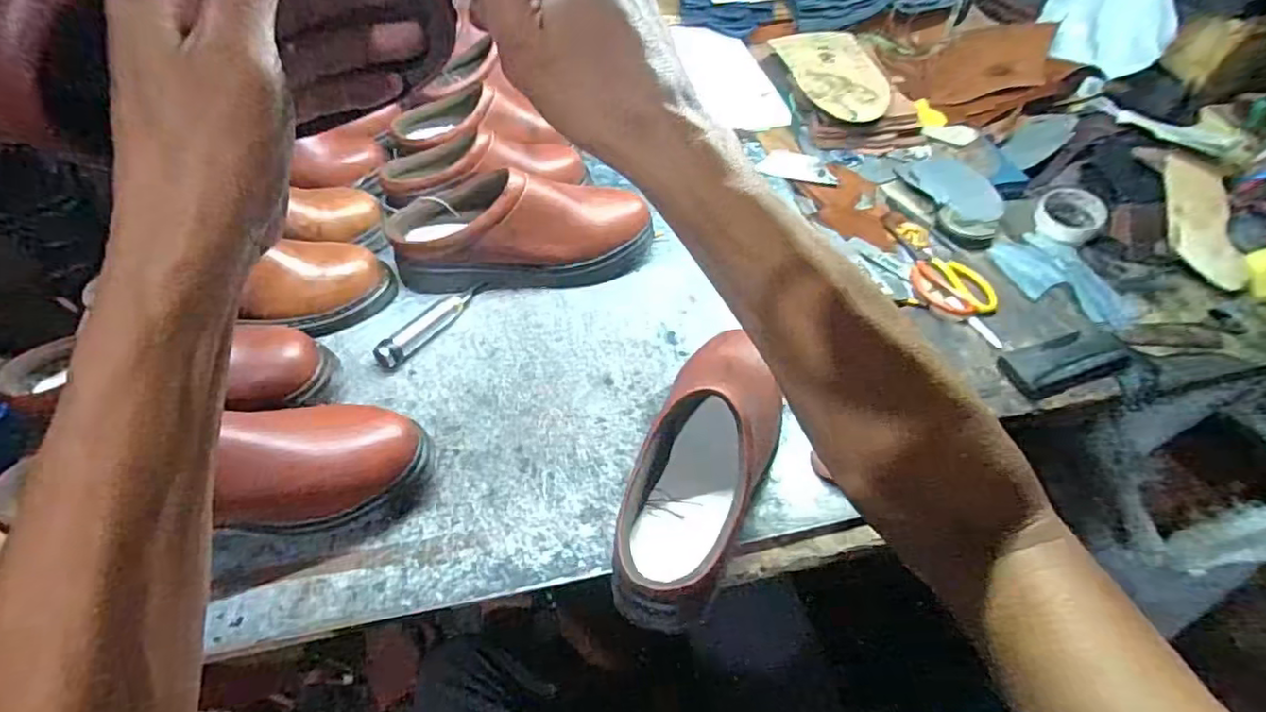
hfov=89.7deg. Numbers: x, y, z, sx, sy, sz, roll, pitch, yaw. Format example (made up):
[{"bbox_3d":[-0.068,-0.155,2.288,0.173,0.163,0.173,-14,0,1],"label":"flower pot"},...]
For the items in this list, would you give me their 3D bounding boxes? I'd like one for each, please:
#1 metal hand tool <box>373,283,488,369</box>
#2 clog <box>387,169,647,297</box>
[{"bbox_3d":[-0.212,-0.040,0.680,0.026,0.029,0.149,29,54,17],"label":"metal hand tool"},{"bbox_3d":[-0.134,-0.154,0.717,0.267,0.104,0.112,-6,53,-11],"label":"clog"}]

